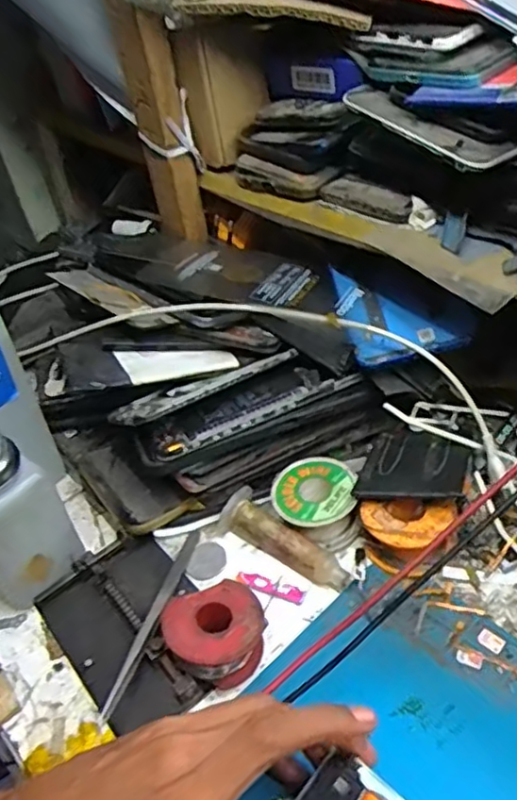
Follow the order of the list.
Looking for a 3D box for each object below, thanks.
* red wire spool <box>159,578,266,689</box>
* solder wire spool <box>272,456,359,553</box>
[{"bbox_3d":[-0.022,0.126,0.350,0.051,0.029,0.043,-20,42,-11],"label":"red wire spool"},{"bbox_3d":[0.036,0.063,0.411,0.049,0.028,0.051,-6,42,5],"label":"solder wire spool"}]

